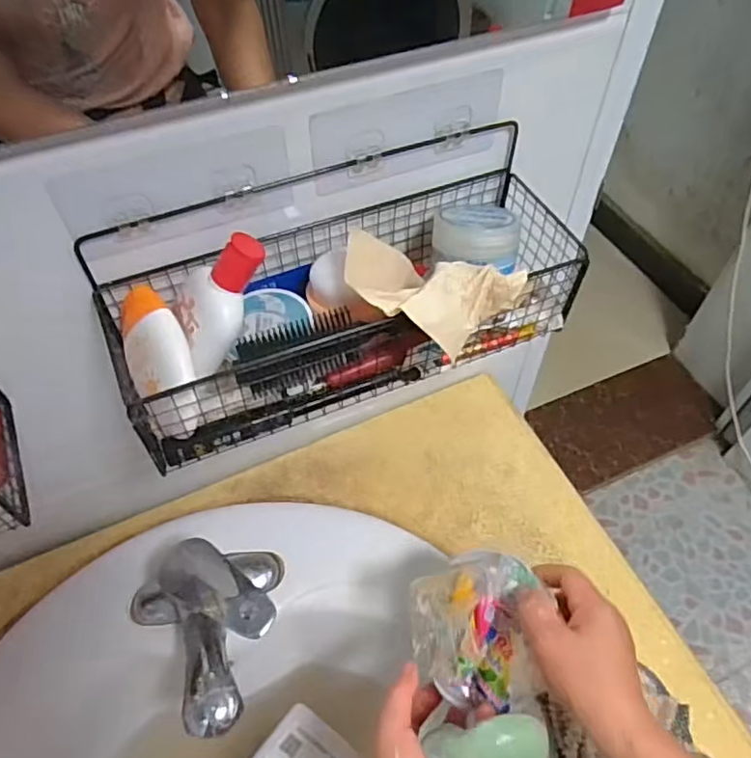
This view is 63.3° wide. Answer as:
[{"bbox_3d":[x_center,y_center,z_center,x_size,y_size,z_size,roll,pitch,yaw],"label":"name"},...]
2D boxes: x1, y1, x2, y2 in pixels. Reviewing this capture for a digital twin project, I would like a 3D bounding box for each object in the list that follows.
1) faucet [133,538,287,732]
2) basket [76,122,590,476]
[{"bbox_3d":[-0.134,0.211,0.488,0.121,0.086,0.134,-11,55,-7],"label":"faucet"},{"bbox_3d":[-0.013,-0.055,0.410,0.308,0.113,0.128,-20,56,-13],"label":"basket"}]

